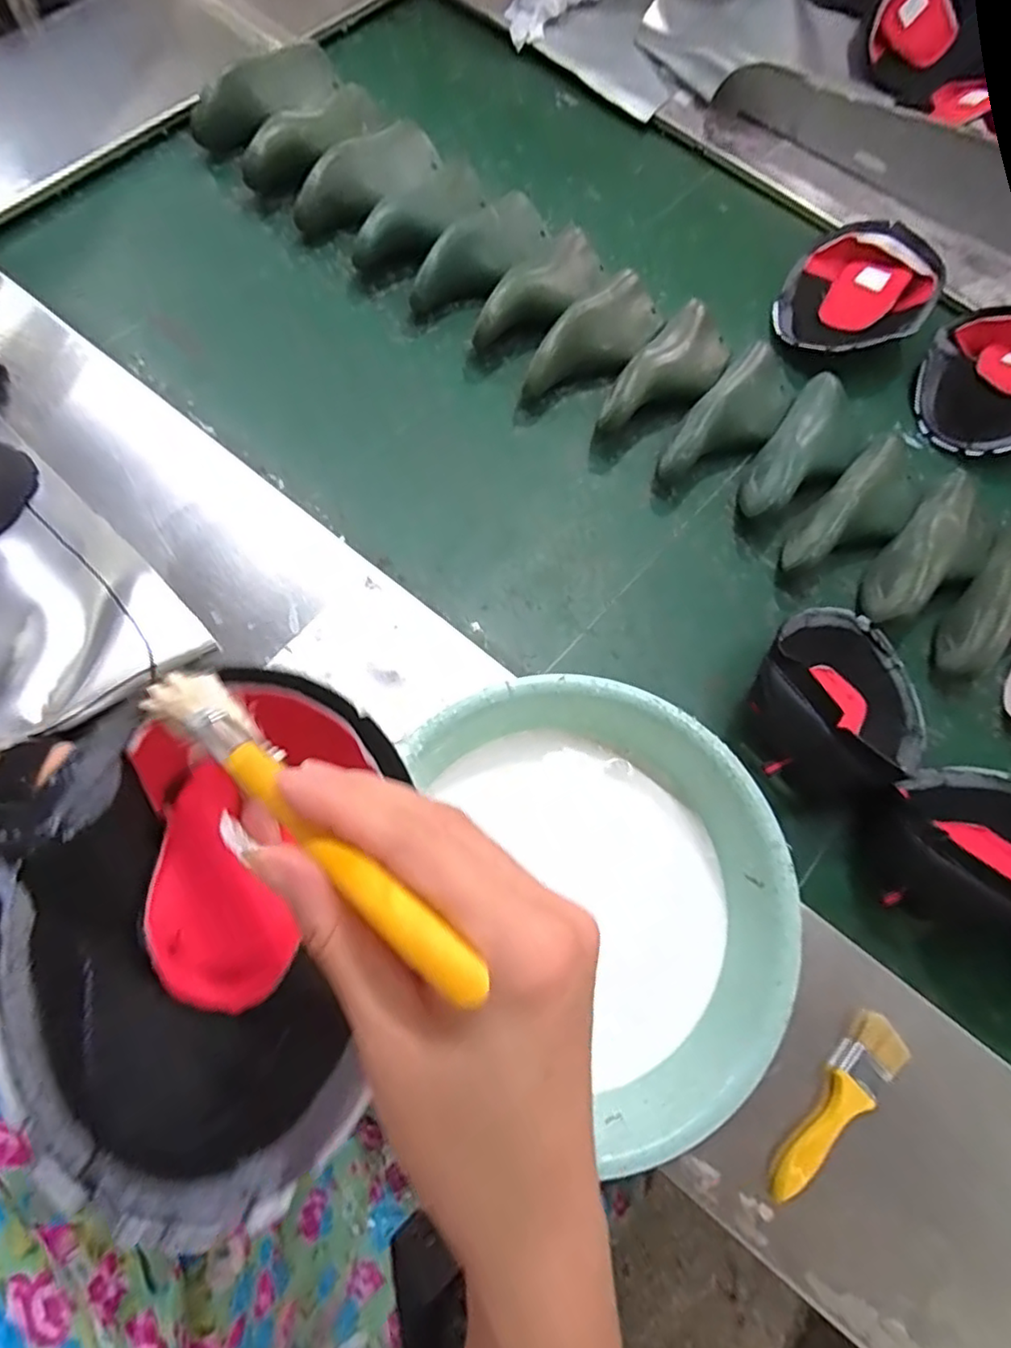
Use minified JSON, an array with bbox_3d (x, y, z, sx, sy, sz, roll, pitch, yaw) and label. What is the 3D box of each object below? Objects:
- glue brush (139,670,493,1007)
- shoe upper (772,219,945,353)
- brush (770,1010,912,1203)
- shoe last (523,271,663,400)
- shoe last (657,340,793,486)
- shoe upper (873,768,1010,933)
[{"bbox_3d":[-0.066,0.039,0.195,0.162,0.011,0.022,30,70,35],"label":"glue brush"},{"bbox_3d":[0.422,-0.454,0.781,0.160,0.076,0.173,28,70,4],"label":"shoe upper"},{"bbox_3d":[0.263,0.343,0.504,0.044,0.013,0.156,43,72,9],"label":"brush"},{"bbox_3d":[0.109,-0.379,0.736,0.078,0.071,0.199,39,72,8],"label":"shoe last"},{"bbox_3d":[0.250,-0.282,0.715,0.079,0.065,0.214,40,72,8],"label":"shoe last"},{"bbox_3d":[0.431,0.146,0.569,0.216,0.110,0.131,-17,74,-12],"label":"shoe upper"}]

